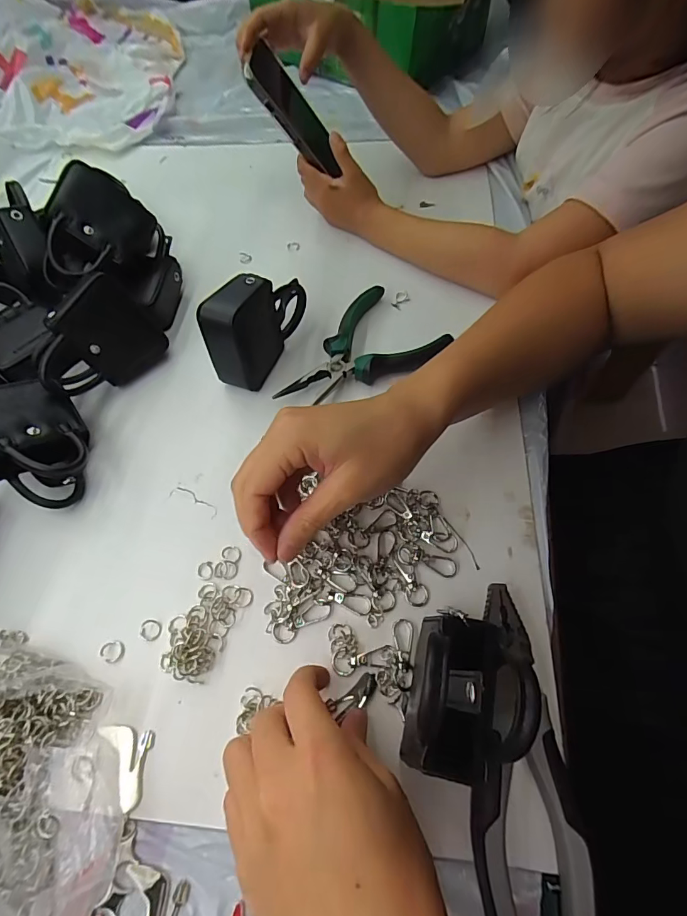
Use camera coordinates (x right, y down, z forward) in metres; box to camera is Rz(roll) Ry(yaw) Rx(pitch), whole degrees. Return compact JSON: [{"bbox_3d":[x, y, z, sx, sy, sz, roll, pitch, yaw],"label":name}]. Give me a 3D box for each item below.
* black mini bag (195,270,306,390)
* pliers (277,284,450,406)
[{"bbox_3d":[-0.072,-0.118,0.365,0.043,0.074,0.107,22,64,13],"label":"black mini bag"},{"bbox_3d":[0.025,-0.086,0.371,0.092,0.022,0.144,29,66,16],"label":"pliers"}]

